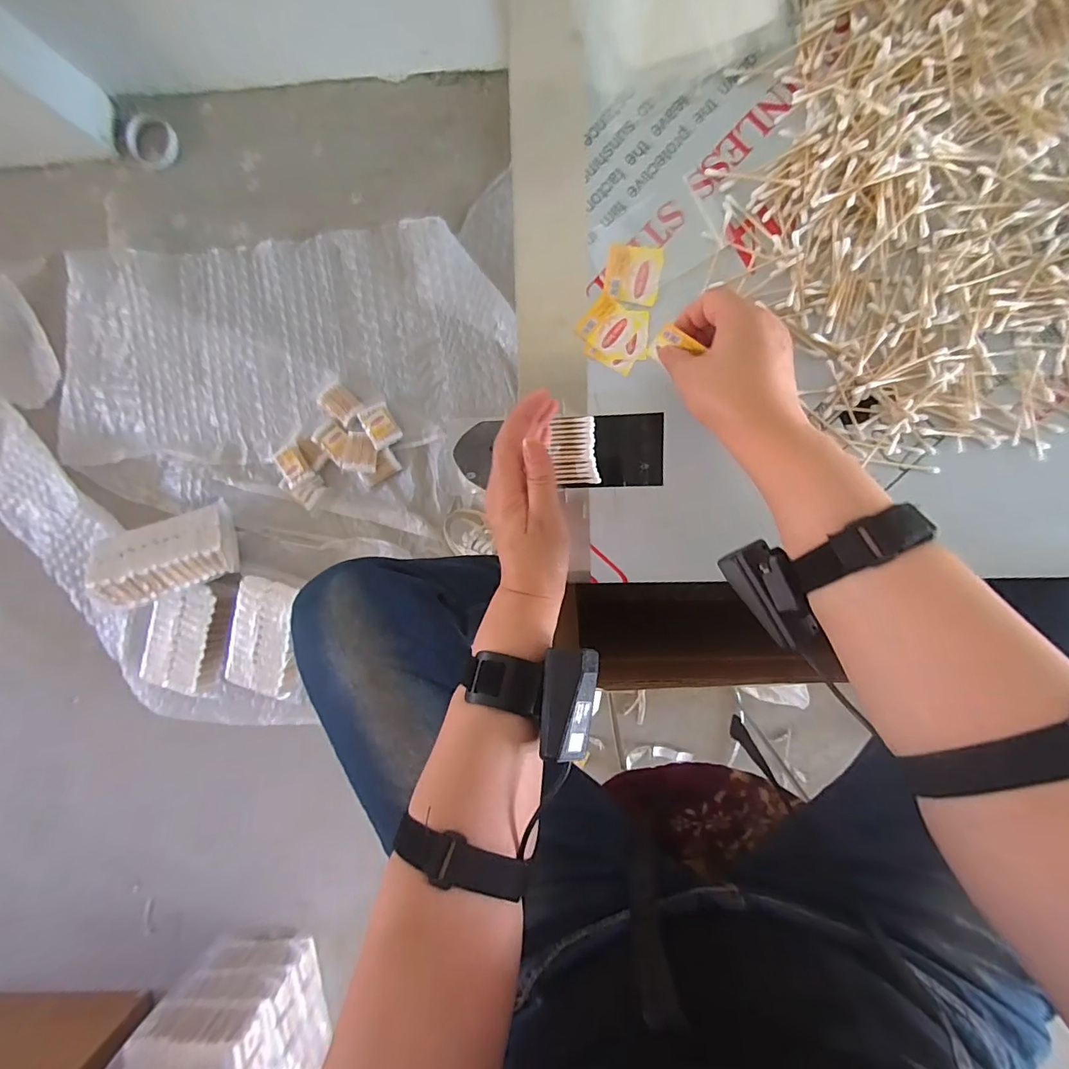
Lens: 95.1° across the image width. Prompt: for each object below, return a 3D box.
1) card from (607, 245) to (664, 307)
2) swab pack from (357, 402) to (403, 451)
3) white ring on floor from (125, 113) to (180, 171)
[{"bbox_3d":[0.083,-0.217,0.408,0.043,0.004,0.046,8,98,5],"label":"card"},{"bbox_3d":[-0.279,-0.200,0.890,0.058,0.016,0.075,-32,100,-28],"label":"swab pack"},{"bbox_3d":[-0.688,-0.708,0.883,0.101,0.012,0.089,11,97,4],"label":"white ring on floor"}]

